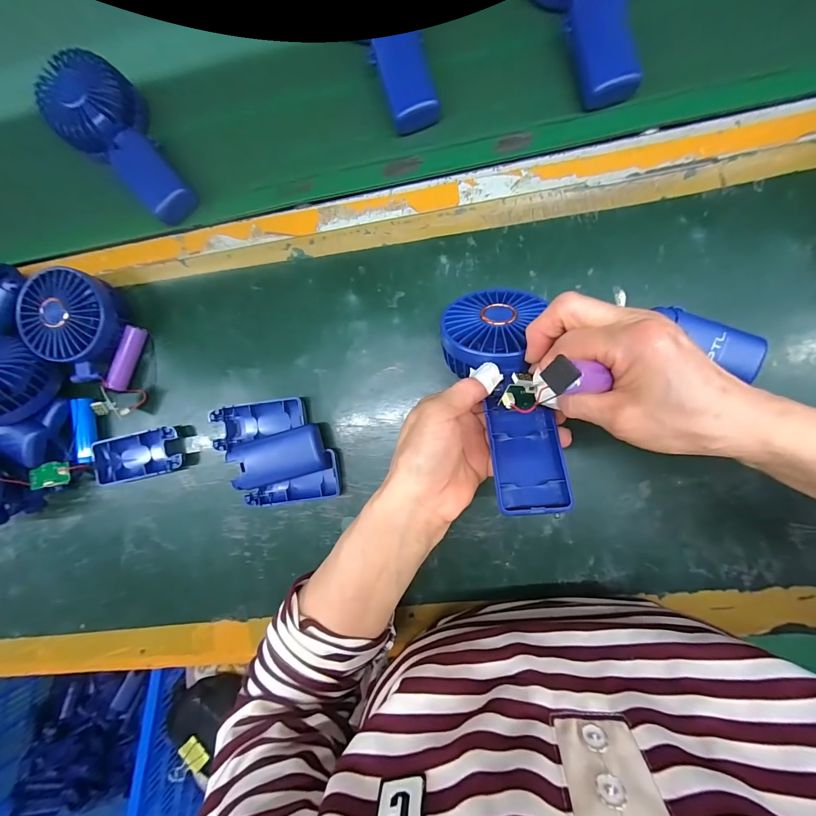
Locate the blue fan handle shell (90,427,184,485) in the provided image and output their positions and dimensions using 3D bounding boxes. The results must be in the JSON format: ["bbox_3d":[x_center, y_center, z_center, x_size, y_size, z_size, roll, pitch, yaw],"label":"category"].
[{"bbox_3d":[-0.266,0.046,0.357,0.088,0.017,0.045,-12,87,7],"label":"blue fan handle shell"}]

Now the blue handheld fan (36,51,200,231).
[{"bbox_3d":[-0.280,-0.264,0.352,0.080,0.037,0.179,-42,84,5],"label":"blue handheld fan"}]

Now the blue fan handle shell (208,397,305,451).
[{"bbox_3d":[-0.144,0.013,0.348,0.088,0.015,0.038,-11,87,7],"label":"blue fan handle shell"}]

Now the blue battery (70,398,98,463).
[{"bbox_3d":[-0.323,0.022,0.361,0.016,0.015,0.064,-5,88,7],"label":"blue battery"}]

